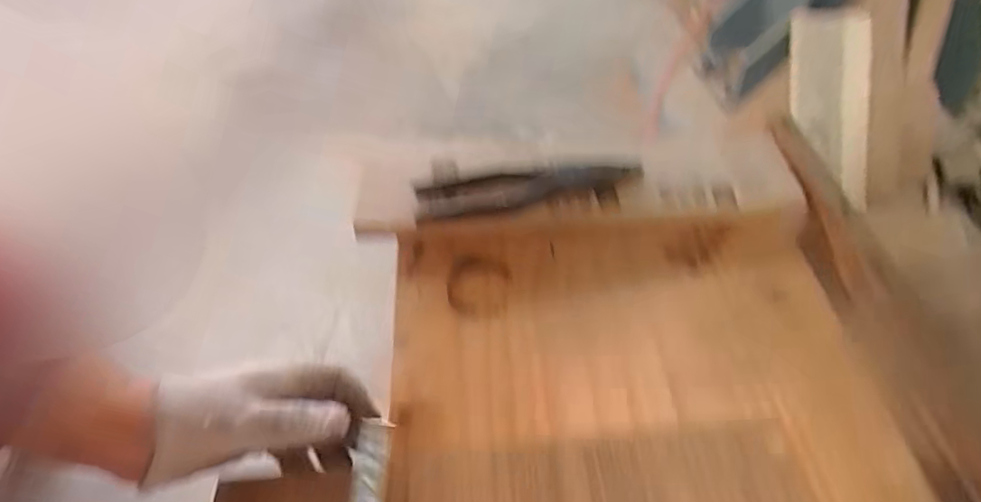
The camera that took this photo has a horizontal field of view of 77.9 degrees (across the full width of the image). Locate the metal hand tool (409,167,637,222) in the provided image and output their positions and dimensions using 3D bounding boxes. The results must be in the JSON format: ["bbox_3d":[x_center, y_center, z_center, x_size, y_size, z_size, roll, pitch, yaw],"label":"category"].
[{"bbox_3d":[0.033,-0.048,0.515,0.185,0.027,0.034,-9,47,-4],"label":"metal hand tool"}]

